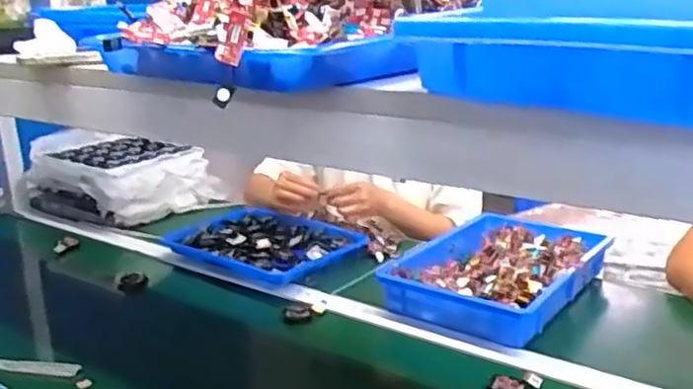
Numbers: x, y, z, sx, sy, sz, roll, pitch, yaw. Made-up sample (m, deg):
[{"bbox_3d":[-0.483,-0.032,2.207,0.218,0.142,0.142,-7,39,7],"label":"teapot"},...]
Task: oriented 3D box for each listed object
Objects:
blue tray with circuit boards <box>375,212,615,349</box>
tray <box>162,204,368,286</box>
[{"bbox_3d":[0.236,0.113,1.070,0.252,0.058,0.333,9,21,34],"label":"blue tray with circuit boards"},{"bbox_3d":[-0.158,0.093,1.291,0.339,0.043,0.232,12,23,40],"label":"tray"}]

